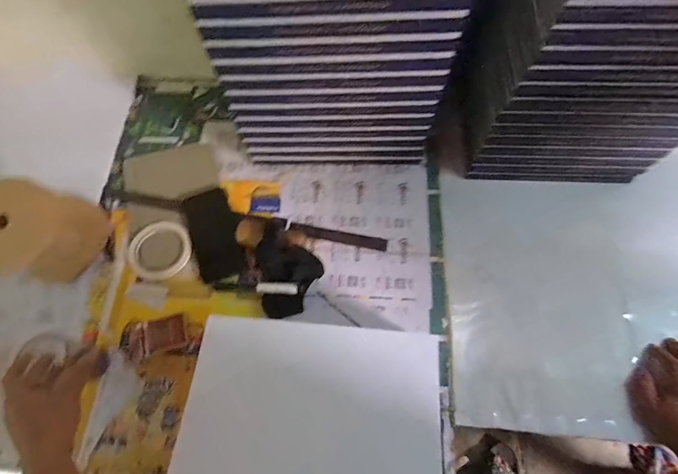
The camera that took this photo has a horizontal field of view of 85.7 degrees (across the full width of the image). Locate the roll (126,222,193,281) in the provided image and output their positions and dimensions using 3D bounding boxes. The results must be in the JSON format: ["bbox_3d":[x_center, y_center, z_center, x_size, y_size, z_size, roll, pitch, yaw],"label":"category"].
[{"bbox_3d":[-0.298,0.020,0.606,0.104,0.015,0.103,-1,69,2],"label":"roll"}]

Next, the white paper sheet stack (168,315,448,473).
[{"bbox_3d":[-0.027,0.217,0.435,0.299,0.041,0.221,3,68,4],"label":"white paper sheet stack"}]

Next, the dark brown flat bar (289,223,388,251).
[{"bbox_3d":[-0.001,0.000,0.607,0.162,0.005,0.023,10,66,5],"label":"dark brown flat bar"}]

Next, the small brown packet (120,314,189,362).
[{"bbox_3d":[-0.279,0.149,0.546,0.094,0.016,0.052,-23,70,-7],"label":"small brown packet"}]

